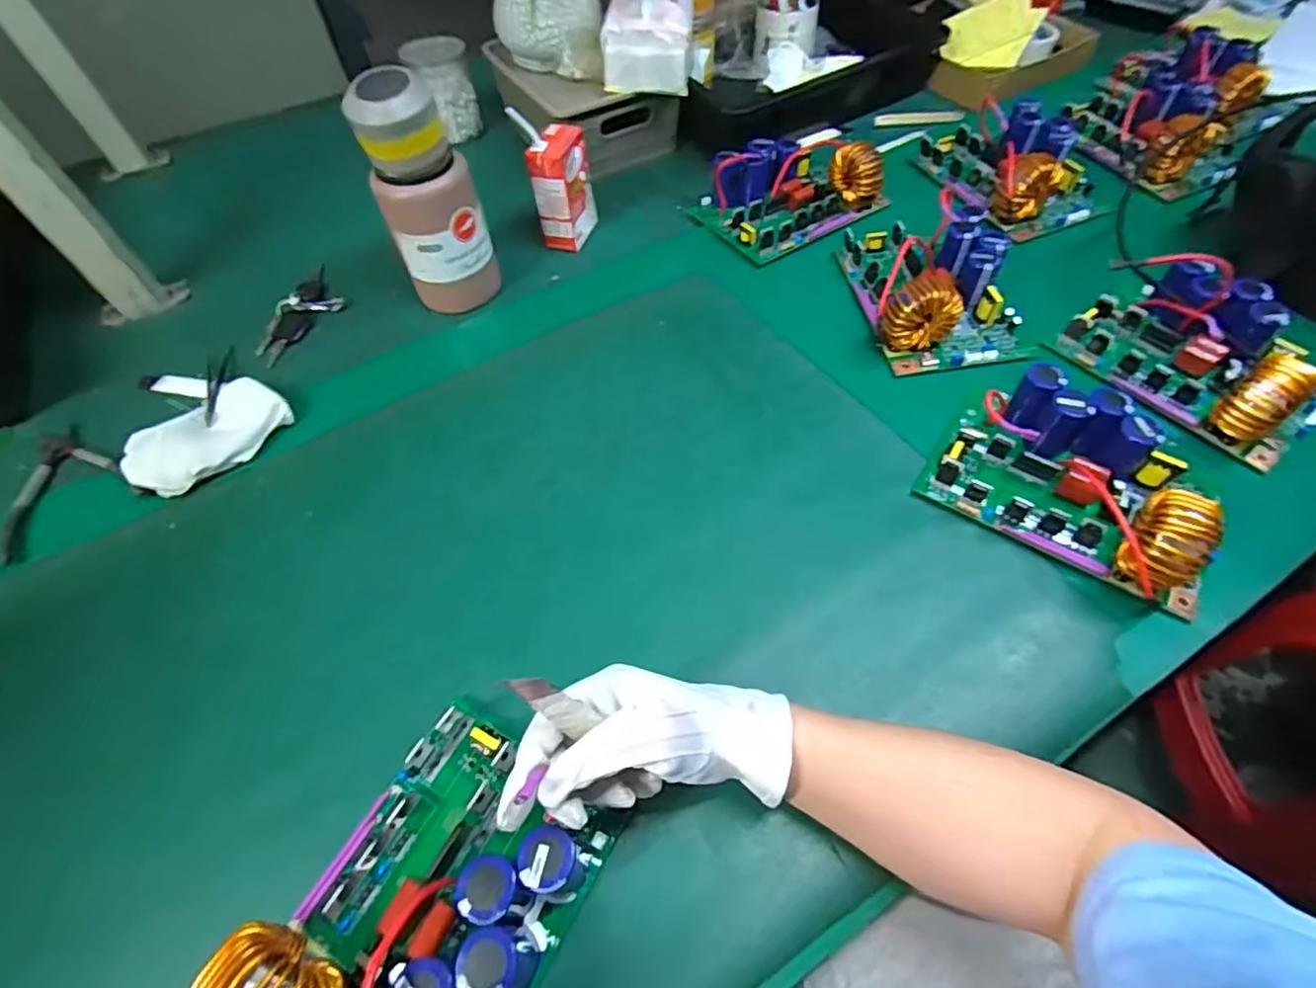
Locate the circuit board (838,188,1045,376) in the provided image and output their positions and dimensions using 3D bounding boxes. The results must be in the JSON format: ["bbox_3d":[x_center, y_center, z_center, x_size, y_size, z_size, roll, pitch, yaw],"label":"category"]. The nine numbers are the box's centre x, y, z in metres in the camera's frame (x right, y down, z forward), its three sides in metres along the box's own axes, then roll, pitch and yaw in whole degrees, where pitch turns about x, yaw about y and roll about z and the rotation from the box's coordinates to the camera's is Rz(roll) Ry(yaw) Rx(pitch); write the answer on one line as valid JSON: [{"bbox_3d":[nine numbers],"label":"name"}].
[{"bbox_3d":[0.271,-0.210,0.584,0.138,0.058,0.188,-7,56,-2],"label":"circuit board"}]

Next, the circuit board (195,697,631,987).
[{"bbox_3d":[-0.123,0.216,0.314,0.132,0.064,0.183,24,61,18],"label":"circuit board"}]

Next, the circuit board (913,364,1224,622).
[{"bbox_3d":[0.320,-0.018,0.451,0.193,0.059,0.139,31,63,21],"label":"circuit board"}]

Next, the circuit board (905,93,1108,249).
[{"bbox_3d":[0.405,-0.383,0.688,0.130,0.054,0.199,-24,58,-12],"label":"circuit board"}]

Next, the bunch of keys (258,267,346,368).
[{"bbox_3d":[-0.377,-0.192,0.650,0.059,0.021,0.149,4,56,6],"label":"bunch of keys"}]

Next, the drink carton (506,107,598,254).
[{"bbox_3d":[-0.108,-0.341,0.665,0.048,0.120,0.074,19,59,15],"label":"drink carton"}]

